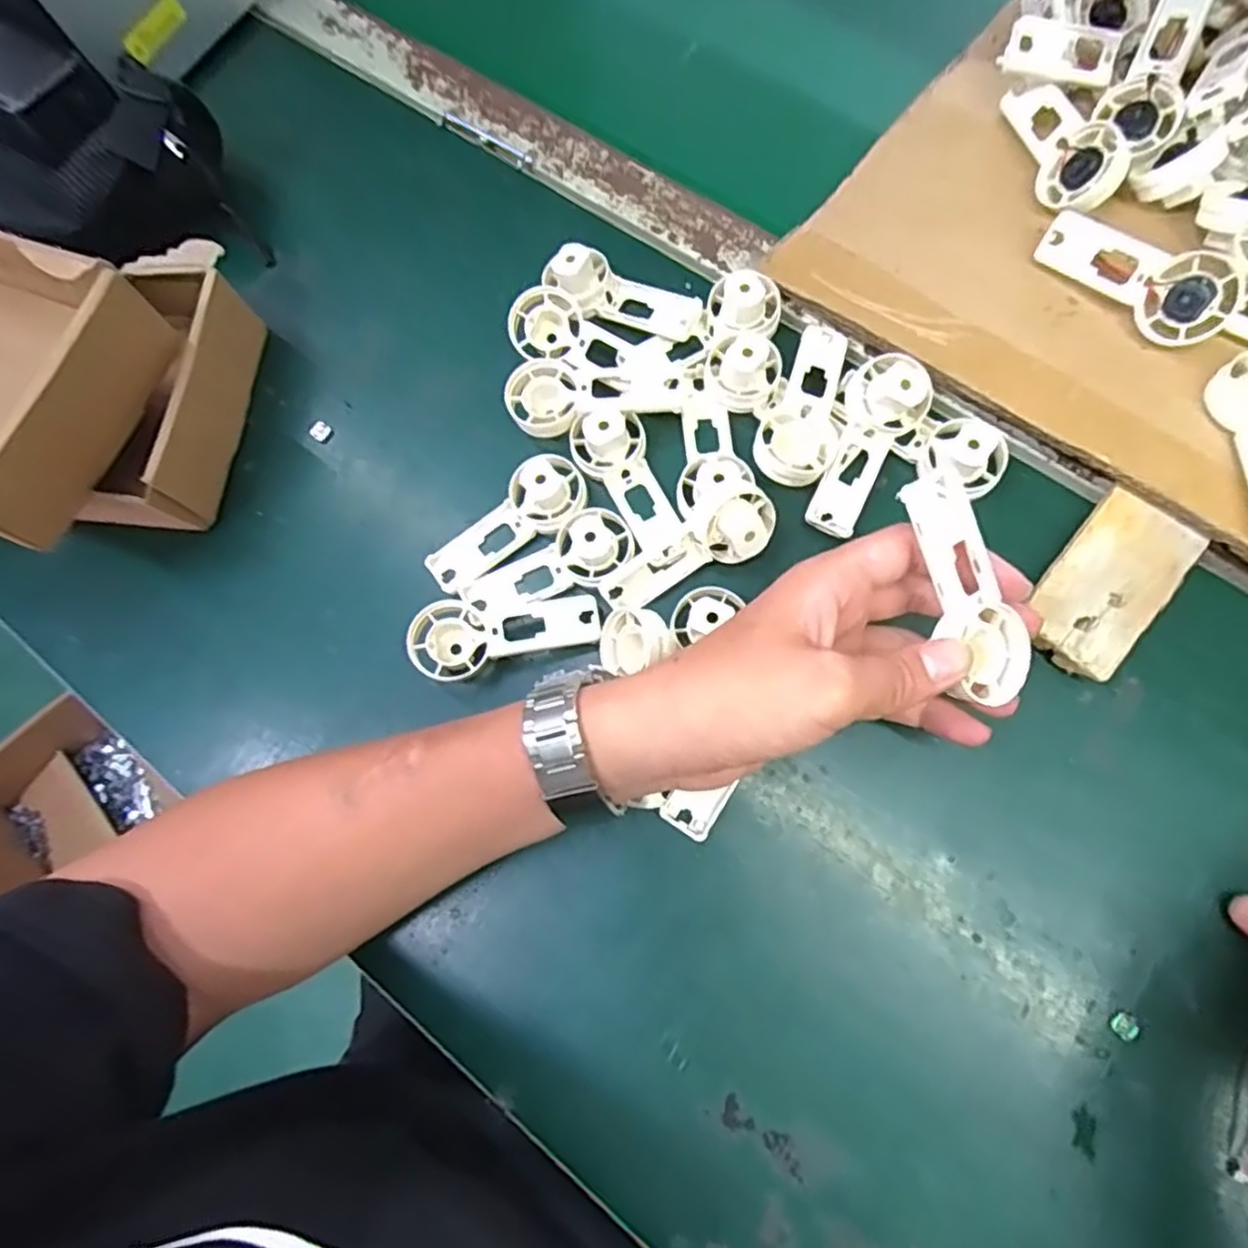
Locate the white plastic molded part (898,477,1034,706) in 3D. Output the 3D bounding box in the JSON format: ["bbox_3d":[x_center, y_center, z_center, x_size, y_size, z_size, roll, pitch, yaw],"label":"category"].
[{"bbox_3d":[0.131,-0.011,0.274,0.037,0.012,0.094,-31,106,-7],"label":"white plastic molded part"}]

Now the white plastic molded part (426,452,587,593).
[{"bbox_3d":[-0.062,-0.051,0.375,0.092,0.022,0.035,-37,75,10],"label":"white plastic molded part"}]

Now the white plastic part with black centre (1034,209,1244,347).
[{"bbox_3d":[0.250,-0.172,0.349,0.091,0.038,0.007,44,39,22],"label":"white plastic part with black centre"}]

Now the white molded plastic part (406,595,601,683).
[{"bbox_3d":[-0.059,0.002,0.358,0.092,0.023,0.038,-15,74,0],"label":"white molded plastic part"}]

